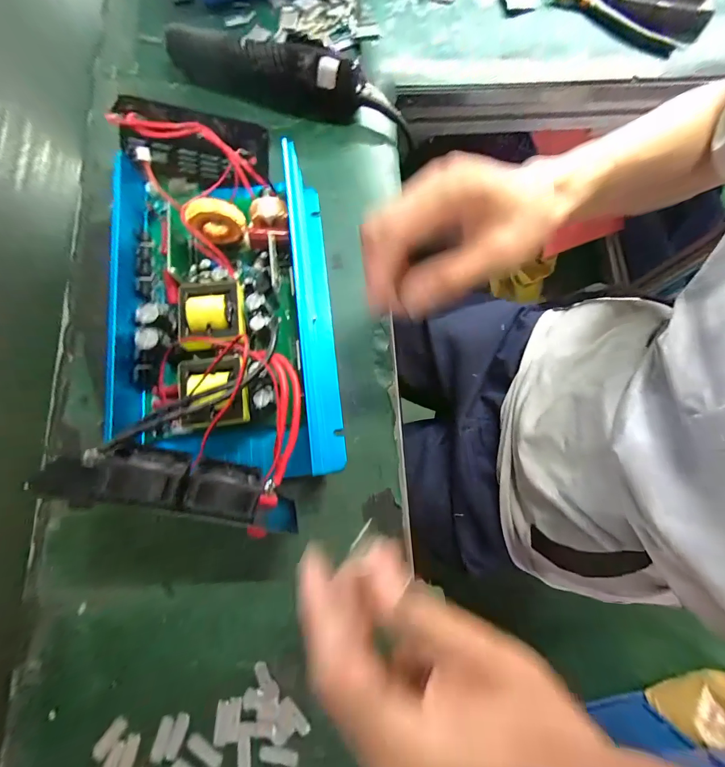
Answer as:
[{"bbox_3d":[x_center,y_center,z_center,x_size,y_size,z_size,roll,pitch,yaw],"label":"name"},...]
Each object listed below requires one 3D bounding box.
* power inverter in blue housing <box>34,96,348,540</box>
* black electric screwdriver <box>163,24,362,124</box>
[{"bbox_3d":[-0.110,-0.079,0.256,0.167,0.096,0.349,-7,77,-2],"label":"power inverter in blue housing"},{"bbox_3d":[-0.097,-0.302,0.336,0.189,0.046,0.032,17,77,4],"label":"black electric screwdriver"}]

